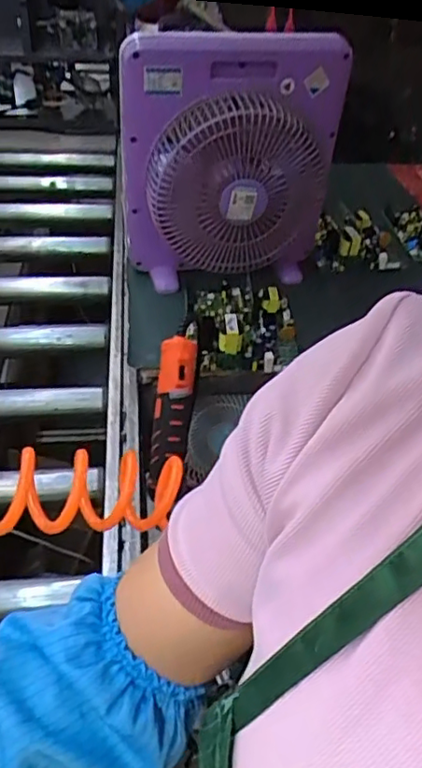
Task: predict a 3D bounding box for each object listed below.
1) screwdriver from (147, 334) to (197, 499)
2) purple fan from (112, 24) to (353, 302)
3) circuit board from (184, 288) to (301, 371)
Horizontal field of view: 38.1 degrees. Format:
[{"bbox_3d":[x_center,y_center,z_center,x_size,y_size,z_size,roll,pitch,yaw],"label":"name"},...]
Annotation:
[{"bbox_3d":[-0.049,0.039,0.717,0.046,0.187,0.035,11,10,5],"label":"screwdriver"},{"bbox_3d":[0.035,-0.321,0.903,0.321,0.334,0.136,-13,44,-21],"label":"purple fan"},{"bbox_3d":[0.044,-0.094,0.889,0.155,0.046,0.187,0,41,-5],"label":"circuit board"}]

